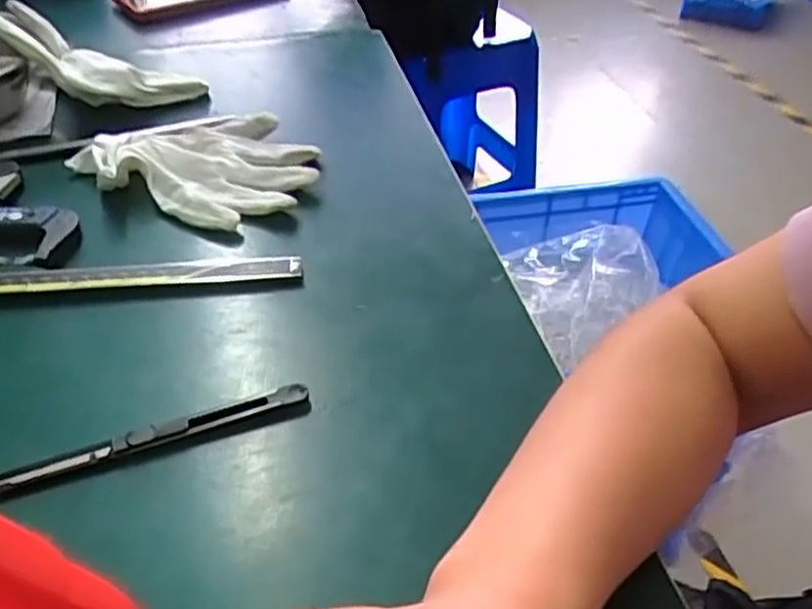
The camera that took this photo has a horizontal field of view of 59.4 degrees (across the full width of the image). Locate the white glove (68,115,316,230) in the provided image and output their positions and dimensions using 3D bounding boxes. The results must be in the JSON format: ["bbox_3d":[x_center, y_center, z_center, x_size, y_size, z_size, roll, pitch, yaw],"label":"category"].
[{"bbox_3d":[-0.135,-0.094,0.467,0.147,0.030,0.099,13,43,12],"label":"white glove"}]

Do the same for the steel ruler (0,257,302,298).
[{"bbox_3d":[-0.213,-0.010,0.383,0.307,0.005,0.018,-4,51,-7],"label":"steel ruler"}]

